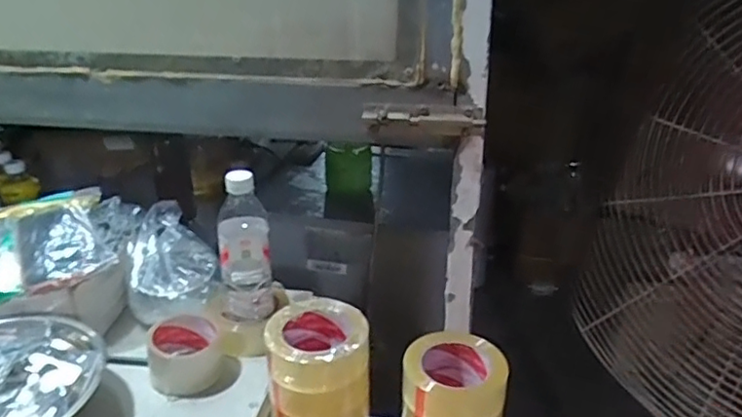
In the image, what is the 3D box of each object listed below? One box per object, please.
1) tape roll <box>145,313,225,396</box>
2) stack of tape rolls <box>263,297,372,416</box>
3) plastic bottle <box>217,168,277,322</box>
[{"bbox_3d":[-0.230,0.178,0.755,0.083,0.061,0.079,-10,26,-21],"label":"tape roll"},{"bbox_3d":[-0.056,0.213,0.705,0.107,0.188,0.110,-1,25,-3],"label":"stack of tape rolls"},{"bbox_3d":[-0.163,0.053,0.788,0.066,0.205,0.054,-6,25,-12],"label":"plastic bottle"}]

